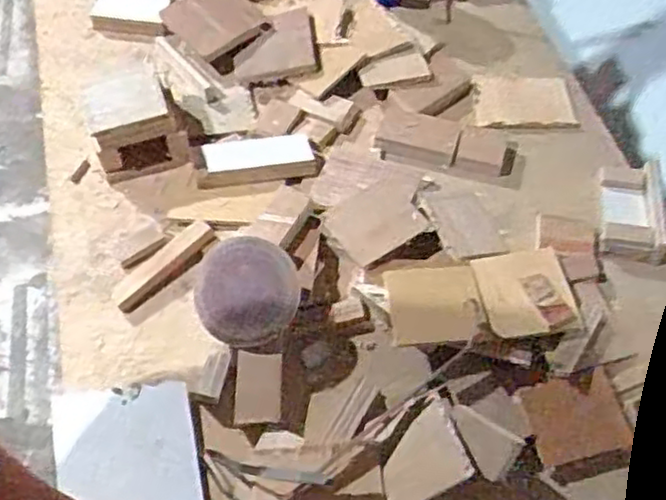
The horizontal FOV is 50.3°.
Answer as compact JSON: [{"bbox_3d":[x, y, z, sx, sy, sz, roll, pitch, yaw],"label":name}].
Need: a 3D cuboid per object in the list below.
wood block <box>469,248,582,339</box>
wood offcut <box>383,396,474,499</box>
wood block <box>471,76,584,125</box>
[{"bbox_3d":[0.152,0.035,0.565,0.072,0.022,0.075,-6,57,-3],"label":"wood block"},{"bbox_3d":[0.059,0.144,0.494,0.064,0.007,0.055,-29,73,-1],"label":"wood offcut"},{"bbox_3d":[0.183,-0.146,0.686,0.095,0.006,0.063,0,56,1],"label":"wood block"}]

